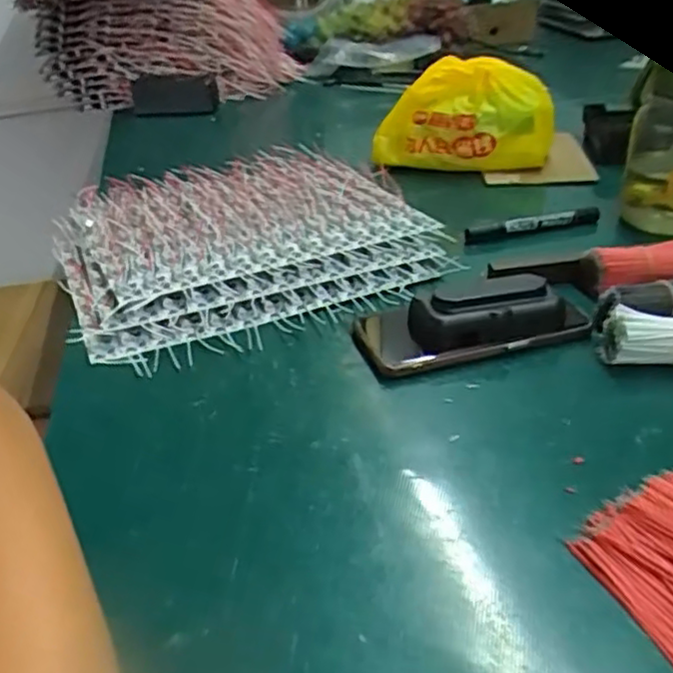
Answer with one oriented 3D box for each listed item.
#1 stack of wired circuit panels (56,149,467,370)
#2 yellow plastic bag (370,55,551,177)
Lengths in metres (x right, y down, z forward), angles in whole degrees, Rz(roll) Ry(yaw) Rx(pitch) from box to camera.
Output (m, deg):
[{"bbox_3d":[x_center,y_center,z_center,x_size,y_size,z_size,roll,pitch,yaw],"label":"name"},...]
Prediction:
[{"bbox_3d":[-0.100,-0.101,0.655,0.315,0.042,0.356,-16,34,-20],"label":"stack of wired circuit panels"},{"bbox_3d":[0.142,-0.253,0.781,0.204,0.113,0.062,5,33,12],"label":"yellow plastic bag"}]

